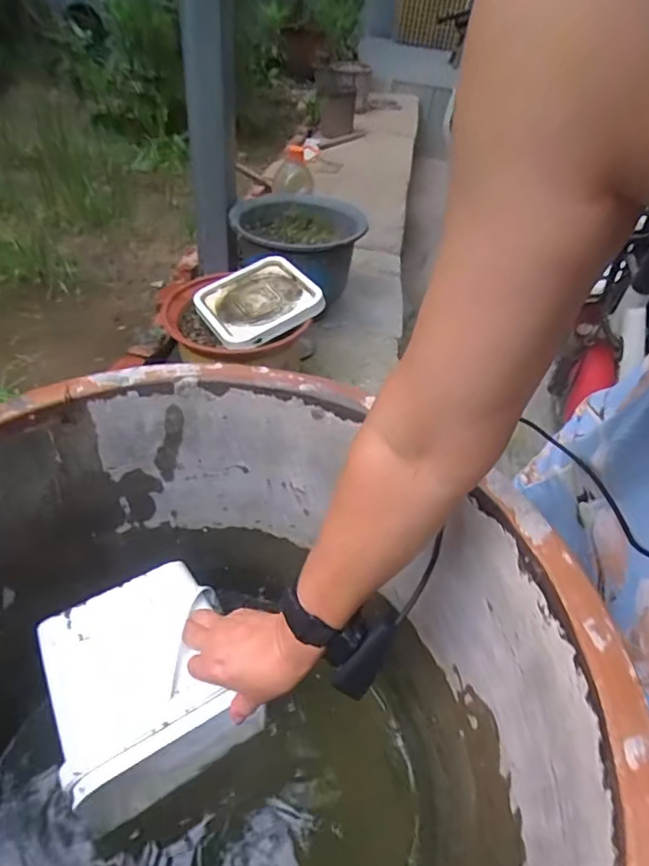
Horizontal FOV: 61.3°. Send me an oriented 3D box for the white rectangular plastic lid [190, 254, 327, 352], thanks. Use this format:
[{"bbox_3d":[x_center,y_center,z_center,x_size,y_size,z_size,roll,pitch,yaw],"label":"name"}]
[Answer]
[{"bbox_3d":[-0.126,-0.255,1.040,0.210,0.026,0.217,-28,48,-13],"label":"white rectangular plastic lid"}]

